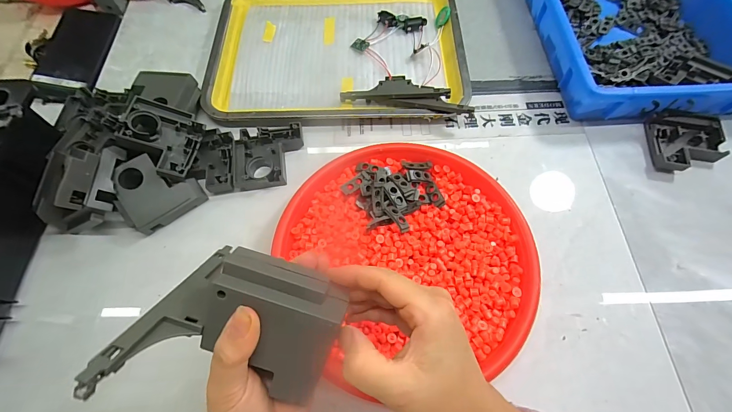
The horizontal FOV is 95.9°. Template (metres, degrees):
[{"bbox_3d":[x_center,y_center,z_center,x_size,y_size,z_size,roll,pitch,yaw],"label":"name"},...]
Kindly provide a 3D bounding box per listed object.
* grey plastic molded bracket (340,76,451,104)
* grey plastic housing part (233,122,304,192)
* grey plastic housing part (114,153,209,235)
[{"bbox_3d":[0.037,-0.153,0.429,0.135,0.026,0.037,3,67,3],"label":"grey plastic molded bracket"},{"bbox_3d":[-0.118,-0.059,0.398,0.079,0.019,0.079,-4,66,0],"label":"grey plastic housing part"},{"bbox_3d":[-0.235,-0.016,0.369,0.072,0.024,0.078,-43,95,-13],"label":"grey plastic housing part"}]

